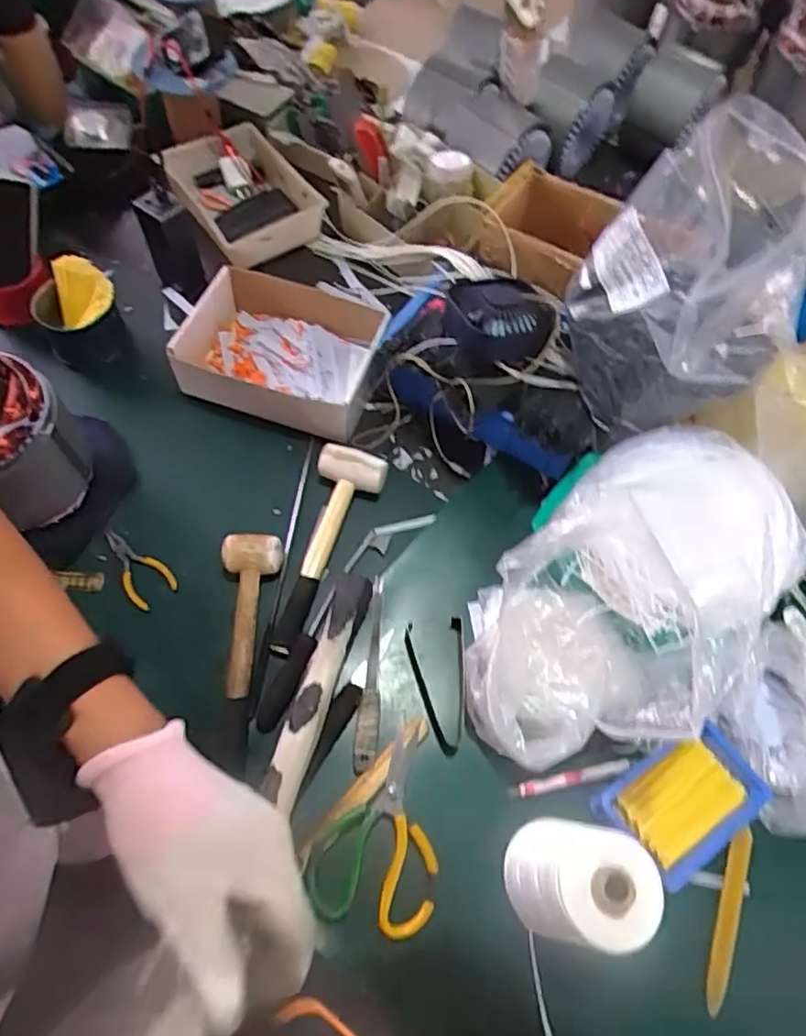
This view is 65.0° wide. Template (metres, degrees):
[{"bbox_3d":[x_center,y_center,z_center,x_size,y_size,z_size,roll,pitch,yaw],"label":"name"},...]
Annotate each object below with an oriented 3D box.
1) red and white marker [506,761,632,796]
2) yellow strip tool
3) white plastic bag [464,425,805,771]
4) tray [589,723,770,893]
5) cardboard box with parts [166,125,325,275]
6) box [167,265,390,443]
[{"bbox_3d":[0.171,0.267,0.648,0.122,0.011,0.014,-9,64,-8],"label":"red and white marker"},{"bbox_3d":[0.312,0.380,0.601,0.023,0.009,0.159,22,64,7],"label":"yellow strip tool"},{"bbox_3d":[0.231,0.074,0.617,0.372,0.254,0.240,-40,72,-20],"label":"white plastic bag"},{"bbox_3d":[0.273,0.278,0.625,0.146,0.043,0.101,-32,69,-18],"label":"tray"},{"bbox_3d":[-0.247,-0.501,0.992,0.178,0.059,0.250,-30,69,-17],"label":"cardboard box with parts"},{"bbox_3d":[-0.165,-0.227,0.857,0.258,0.068,0.202,19,64,6],"label":"box"}]

